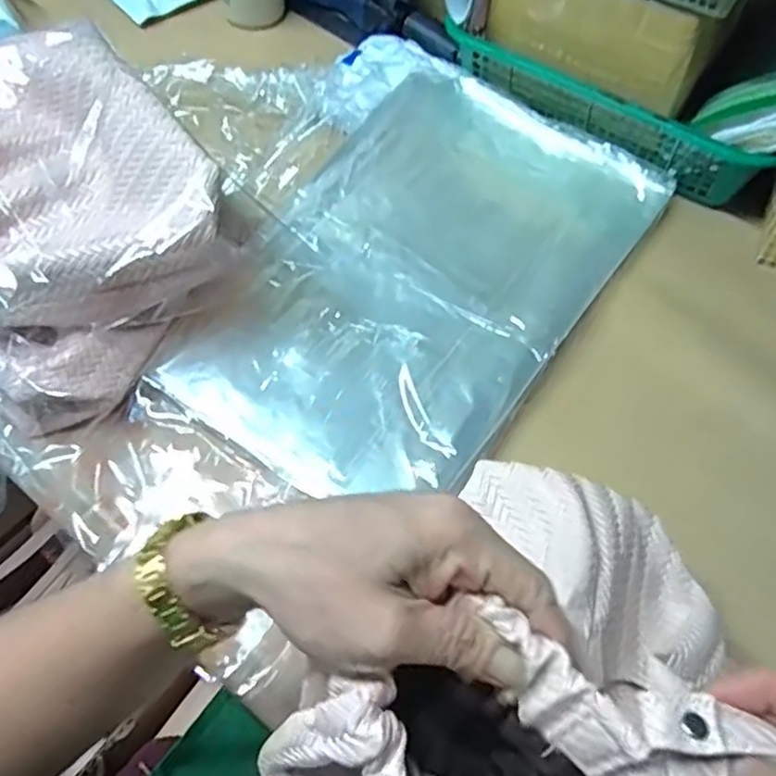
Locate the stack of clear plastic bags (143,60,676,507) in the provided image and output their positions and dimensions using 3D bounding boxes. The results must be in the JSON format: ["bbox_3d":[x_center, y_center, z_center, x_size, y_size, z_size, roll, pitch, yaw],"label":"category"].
[{"bbox_3d":[0.028,-0.109,0.564,0.271,0.019,0.440,32,62,17],"label":"stack of clear plastic bags"}]

